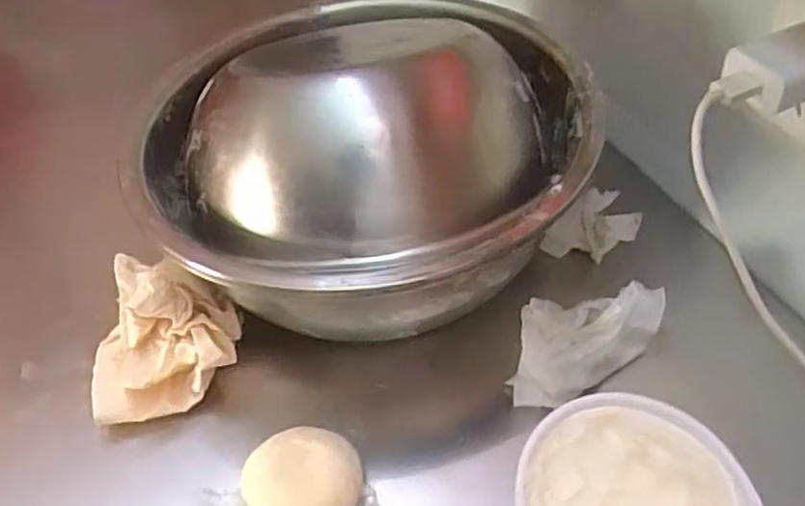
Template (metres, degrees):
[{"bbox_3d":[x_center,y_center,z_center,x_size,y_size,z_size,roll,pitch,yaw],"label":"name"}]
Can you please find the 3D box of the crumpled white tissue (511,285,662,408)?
[{"bbox_3d":[0.121,0.061,0.465,0.090,0.032,0.092,9,50,14],"label":"crumpled white tissue"}]

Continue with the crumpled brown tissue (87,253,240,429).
[{"bbox_3d":[-0.167,0.047,0.502,0.101,0.048,0.137,-11,48,-4],"label":"crumpled brown tissue"}]

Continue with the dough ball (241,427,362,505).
[{"bbox_3d":[-0.059,0.136,0.424,0.069,0.027,0.057,11,50,15],"label":"dough ball"}]

